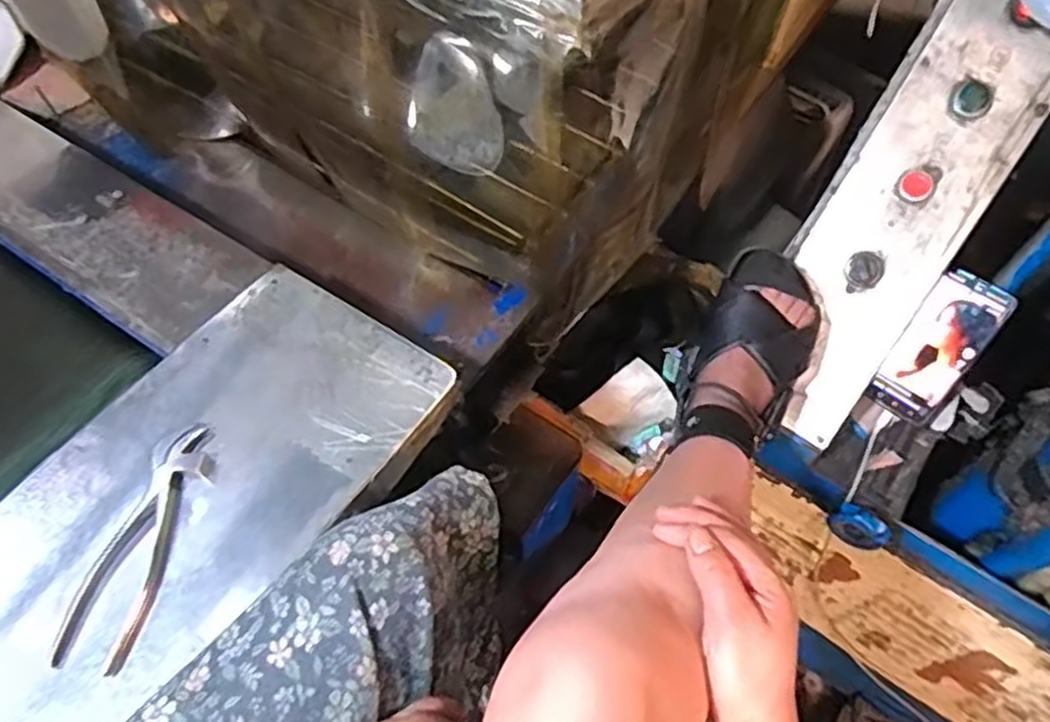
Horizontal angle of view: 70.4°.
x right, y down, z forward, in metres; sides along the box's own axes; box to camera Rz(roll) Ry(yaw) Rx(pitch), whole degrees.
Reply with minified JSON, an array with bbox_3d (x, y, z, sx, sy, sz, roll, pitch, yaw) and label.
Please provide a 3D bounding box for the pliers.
[{"bbox_3d":[-0.287,0.137,0.570,0.057,0.016,0.190,14,59,8],"label":"pliers"}]

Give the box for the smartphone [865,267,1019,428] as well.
[{"bbox_3d":[0.425,-0.011,0.766,0.071,0.158,0.014,31,26,18],"label":"smartphone"}]

